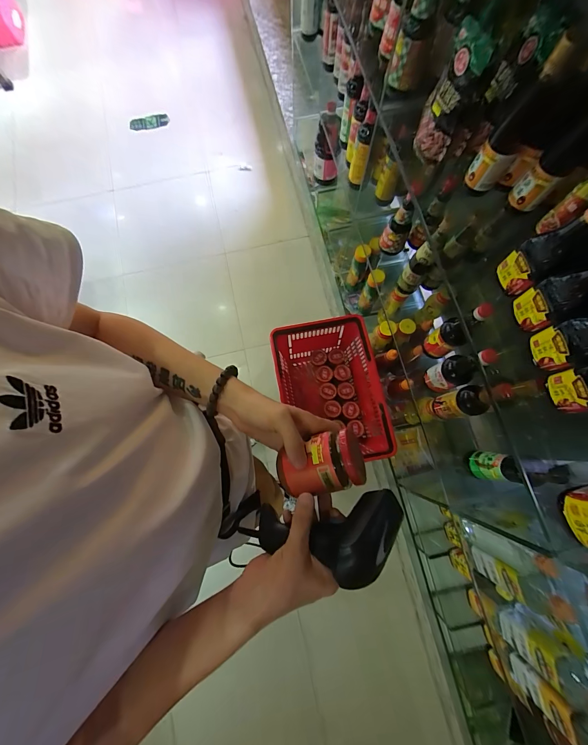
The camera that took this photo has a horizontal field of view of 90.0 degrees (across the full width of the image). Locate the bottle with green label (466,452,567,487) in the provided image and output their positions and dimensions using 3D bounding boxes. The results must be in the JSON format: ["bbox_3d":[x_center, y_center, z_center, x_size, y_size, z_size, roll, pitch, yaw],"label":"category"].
[{"bbox_3d":[0.458,0.204,0.626,0.054,0.222,0.058,4,77,2],"label":"bottle with green label"}]

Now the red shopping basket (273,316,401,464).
[{"bbox_3d":[0.128,0.074,1.087,0.329,0.274,0.460,-11,77,-2],"label":"red shopping basket"}]

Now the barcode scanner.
[{"bbox_3d":[0.031,0.181,0.327,0.178,0.056,0.076,-18,75,31],"label":"barcode scanner"}]

